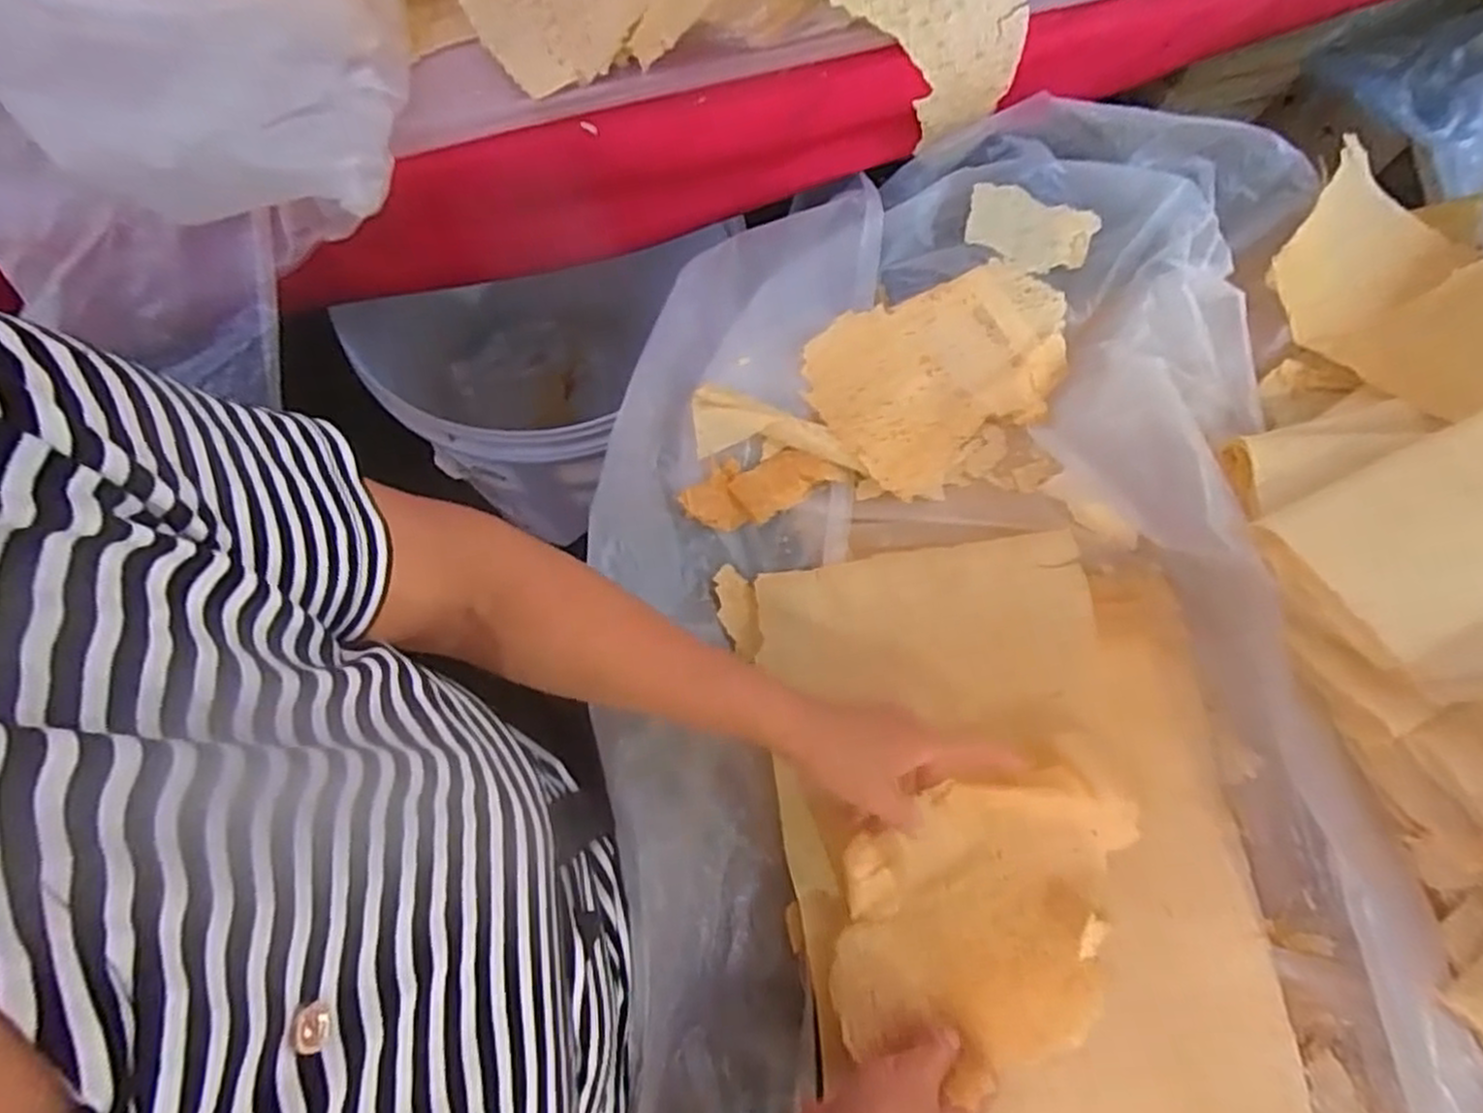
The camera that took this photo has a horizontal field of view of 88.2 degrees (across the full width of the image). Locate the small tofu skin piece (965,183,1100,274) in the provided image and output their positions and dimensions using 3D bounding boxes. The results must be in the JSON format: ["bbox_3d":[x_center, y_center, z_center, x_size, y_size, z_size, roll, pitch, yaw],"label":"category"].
[{"bbox_3d":[0.250,-0.288,0.677,0.110,0.008,0.064,29,88,17],"label":"small tofu skin piece"}]

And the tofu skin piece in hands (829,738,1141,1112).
[{"bbox_3d":[0.166,0.239,0.508,0.229,0.043,0.160,-23,73,-8],"label":"tofu skin piece in hands"}]

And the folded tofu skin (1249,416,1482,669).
[{"bbox_3d":[0.493,-0.027,0.527,0.260,0.032,0.119,-24,73,-8],"label":"folded tofu skin"}]

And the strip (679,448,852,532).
[{"bbox_3d":[0.018,-0.056,0.611,0.131,0.022,0.053,-13,72,-5],"label":"strip"}]

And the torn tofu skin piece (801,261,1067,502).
[{"bbox_3d":[0.163,-0.155,0.642,0.204,0.061,0.162,-35,74,-11],"label":"torn tofu skin piece"}]

